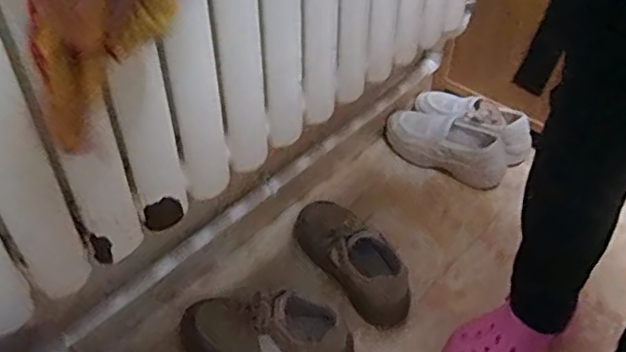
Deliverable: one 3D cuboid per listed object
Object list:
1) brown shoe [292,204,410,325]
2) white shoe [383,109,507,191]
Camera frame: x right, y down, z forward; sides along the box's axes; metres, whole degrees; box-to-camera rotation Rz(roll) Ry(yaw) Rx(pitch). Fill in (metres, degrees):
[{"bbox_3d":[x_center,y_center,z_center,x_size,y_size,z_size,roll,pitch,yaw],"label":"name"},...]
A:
[{"bbox_3d":[0.056,0.122,1.000,0.087,0.106,0.252,-27,51,-24],"label":"brown shoe"},{"bbox_3d":[0.254,-0.062,1.212,0.250,0.079,0.097,29,52,26],"label":"white shoe"}]

